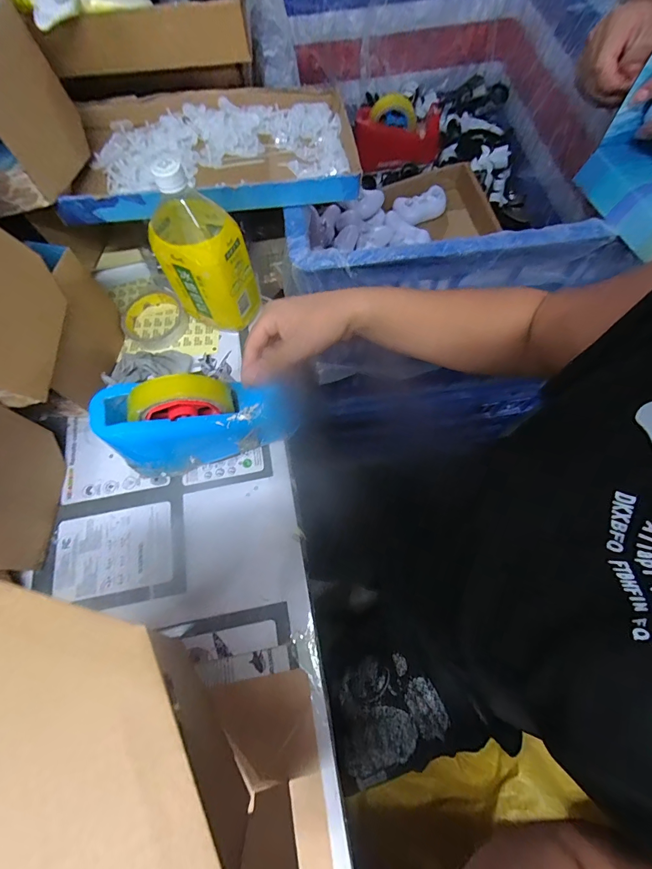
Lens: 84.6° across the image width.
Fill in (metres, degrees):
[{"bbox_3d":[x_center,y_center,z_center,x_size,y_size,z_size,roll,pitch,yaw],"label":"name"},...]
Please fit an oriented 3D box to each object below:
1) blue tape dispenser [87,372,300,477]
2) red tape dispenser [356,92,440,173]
[{"bbox_3d":[-0.134,-0.013,0.389,0.198,0.104,0.071,-7,69,-2],"label":"blue tape dispenser"},{"bbox_3d":[0.171,-0.699,0.847,0.200,0.135,0.076,-5,69,-1],"label":"red tape dispenser"}]

